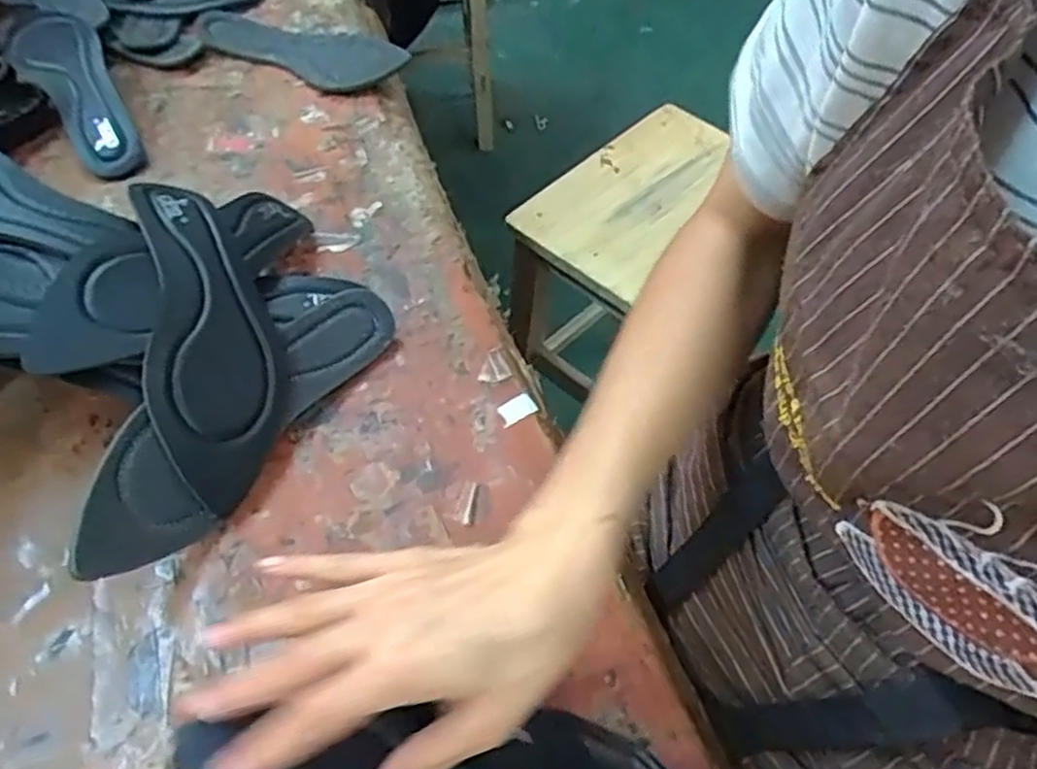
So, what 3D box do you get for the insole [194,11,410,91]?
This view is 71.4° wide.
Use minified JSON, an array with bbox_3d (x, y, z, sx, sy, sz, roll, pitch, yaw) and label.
[{"bbox_3d":[-0.203,-0.326,0.690,0.242,0.035,0.076,25,58,16],"label":"insole"}]

